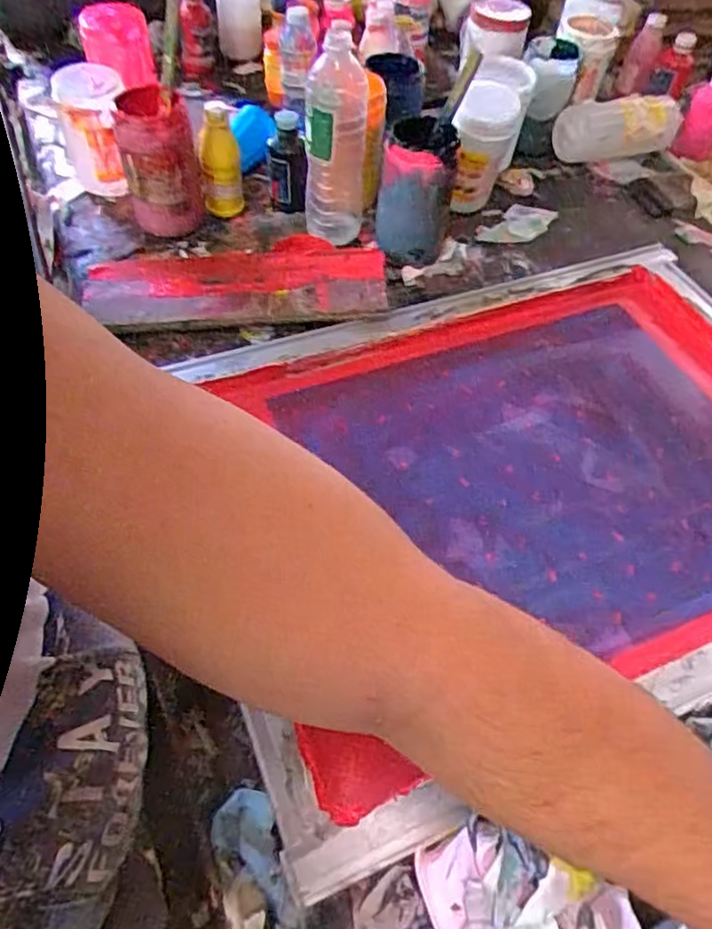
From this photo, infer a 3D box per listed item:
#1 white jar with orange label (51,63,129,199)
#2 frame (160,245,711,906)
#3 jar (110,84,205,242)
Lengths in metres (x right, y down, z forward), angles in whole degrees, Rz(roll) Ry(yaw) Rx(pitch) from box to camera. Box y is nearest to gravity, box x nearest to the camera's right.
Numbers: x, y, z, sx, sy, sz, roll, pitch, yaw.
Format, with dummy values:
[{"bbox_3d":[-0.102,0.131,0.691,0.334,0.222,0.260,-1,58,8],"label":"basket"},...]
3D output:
[{"bbox_3d":[-0.362,-0.464,0.925,0.095,0.149,0.117,-17,57,-14],"label":"white jar with orange label"},{"bbox_3d":[0.214,-0.001,0.697,0.730,0.051,0.538,-15,53,-14],"label":"frame"},{"bbox_3d":[-0.258,-0.393,0.869,0.097,0.163,0.101,1,55,-2],"label":"jar"}]

